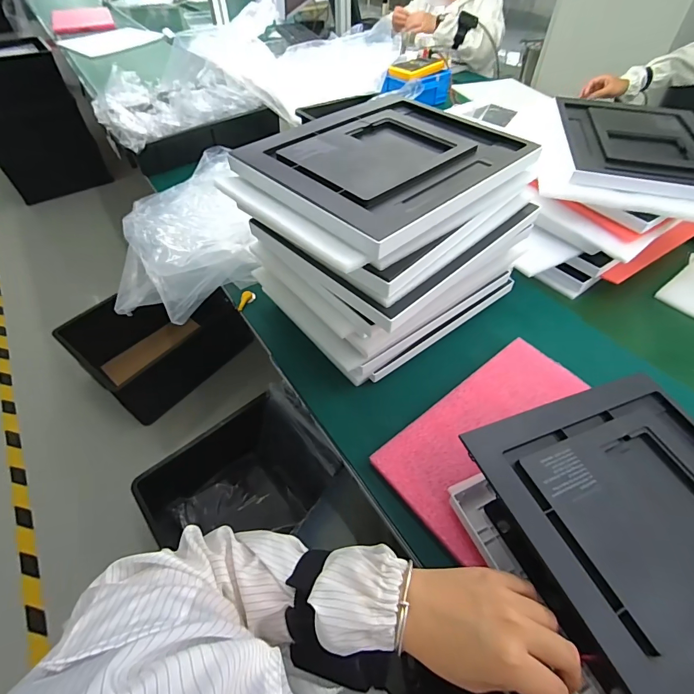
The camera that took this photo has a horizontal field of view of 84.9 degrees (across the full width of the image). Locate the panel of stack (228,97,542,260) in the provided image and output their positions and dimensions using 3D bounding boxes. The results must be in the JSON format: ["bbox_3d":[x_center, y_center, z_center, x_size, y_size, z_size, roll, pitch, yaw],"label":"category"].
[{"bbox_3d":[0.055,-0.234,0.467,0.248,0.027,0.322,36,59,26],"label":"panel of stack"}]

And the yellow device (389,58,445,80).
[{"bbox_3d":[0.221,-0.856,1.158,0.197,0.028,0.084,-33,57,-24],"label":"yellow device"}]

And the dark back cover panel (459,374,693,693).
[{"bbox_3d":[0.283,0.151,0.344,0.291,0.011,0.242,-10,53,-25],"label":"dark back cover panel"}]

